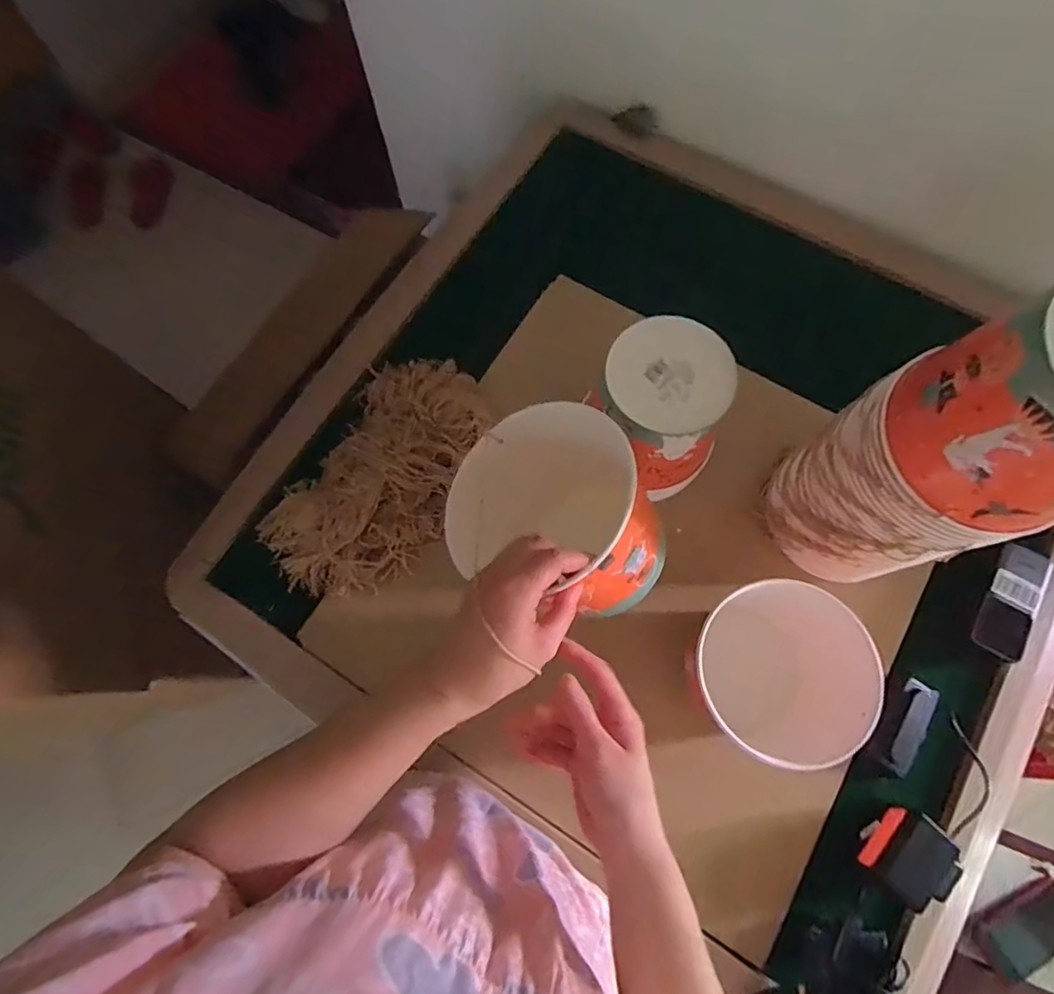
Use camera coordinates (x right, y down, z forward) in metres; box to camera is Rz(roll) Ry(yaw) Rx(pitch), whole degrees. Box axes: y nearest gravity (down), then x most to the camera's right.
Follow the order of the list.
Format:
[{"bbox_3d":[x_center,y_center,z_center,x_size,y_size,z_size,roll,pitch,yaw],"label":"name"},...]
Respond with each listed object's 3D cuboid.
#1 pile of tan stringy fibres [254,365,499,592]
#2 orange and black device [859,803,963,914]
[{"bbox_3d":[-0.172,-0.032,0.656,0.187,0.071,0.317,30,76,9],"label":"pile of tan stringy fibres"},{"bbox_3d":[0.368,0.350,0.542,0.075,0.054,0.058,-42,78,-11],"label":"orange and black device"}]

